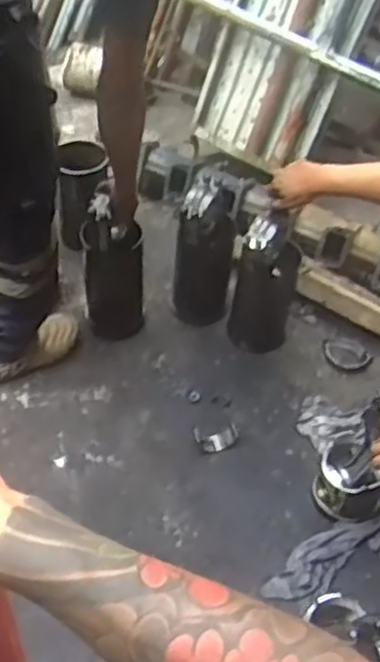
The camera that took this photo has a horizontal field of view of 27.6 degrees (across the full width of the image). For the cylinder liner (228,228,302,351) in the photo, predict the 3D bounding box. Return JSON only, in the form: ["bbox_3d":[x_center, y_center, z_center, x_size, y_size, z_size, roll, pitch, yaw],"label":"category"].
[{"bbox_3d":[0.176,-0.091,1.814,0.145,0.326,0.124,14,48,5],"label":"cylinder liner"}]

